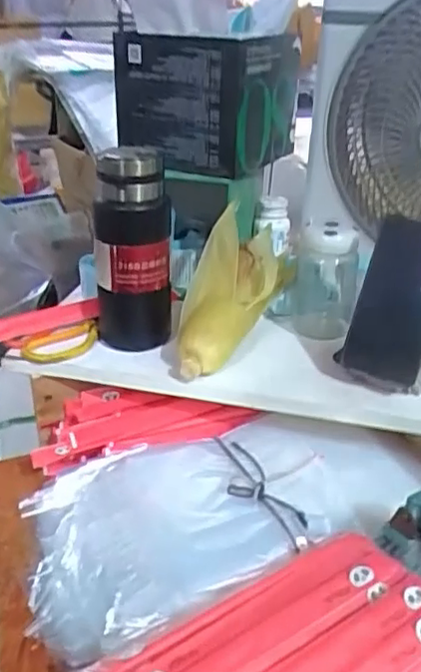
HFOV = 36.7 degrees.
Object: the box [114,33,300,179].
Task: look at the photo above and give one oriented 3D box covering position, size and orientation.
[{"bbox_3d":[-0.011,-0.292,0.792,0.191,0.147,0.171,13,31,19],"label":"box"}]

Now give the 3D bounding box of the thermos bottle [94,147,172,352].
[{"bbox_3d":[-0.086,-0.084,0.698,0.083,0.229,0.071,-2,29,-7],"label":"thermos bottle"}]

